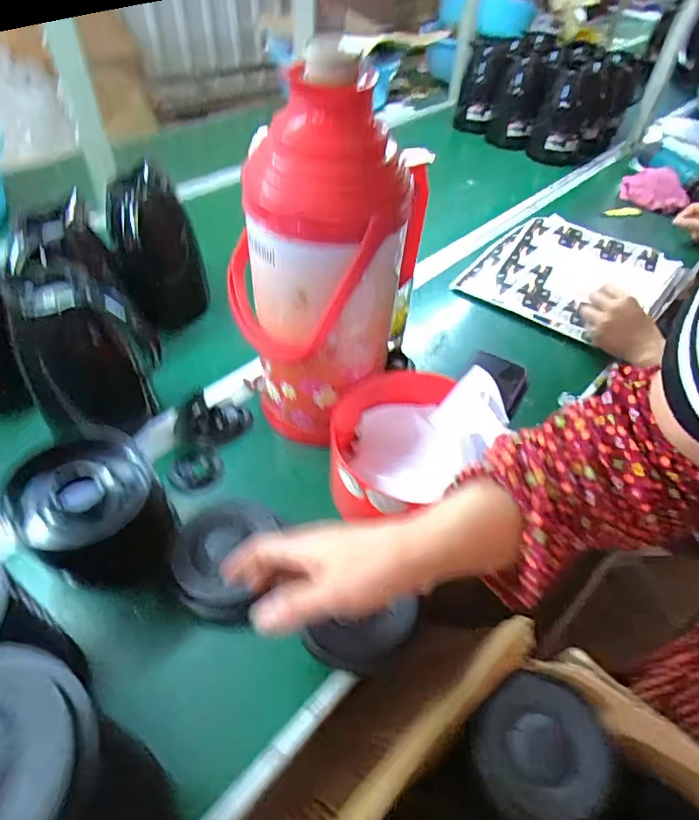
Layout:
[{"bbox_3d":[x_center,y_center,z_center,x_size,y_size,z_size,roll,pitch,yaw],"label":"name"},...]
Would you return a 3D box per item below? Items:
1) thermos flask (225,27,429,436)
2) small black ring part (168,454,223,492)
[{"bbox_3d":[-0.031,-0.139,0.520,0.186,0.381,0.174,10,47,6],"label":"thermos flask"},{"bbox_3d":[-0.179,0.071,0.582,0.059,0.010,0.050,-5,48,-8],"label":"small black ring part"}]

